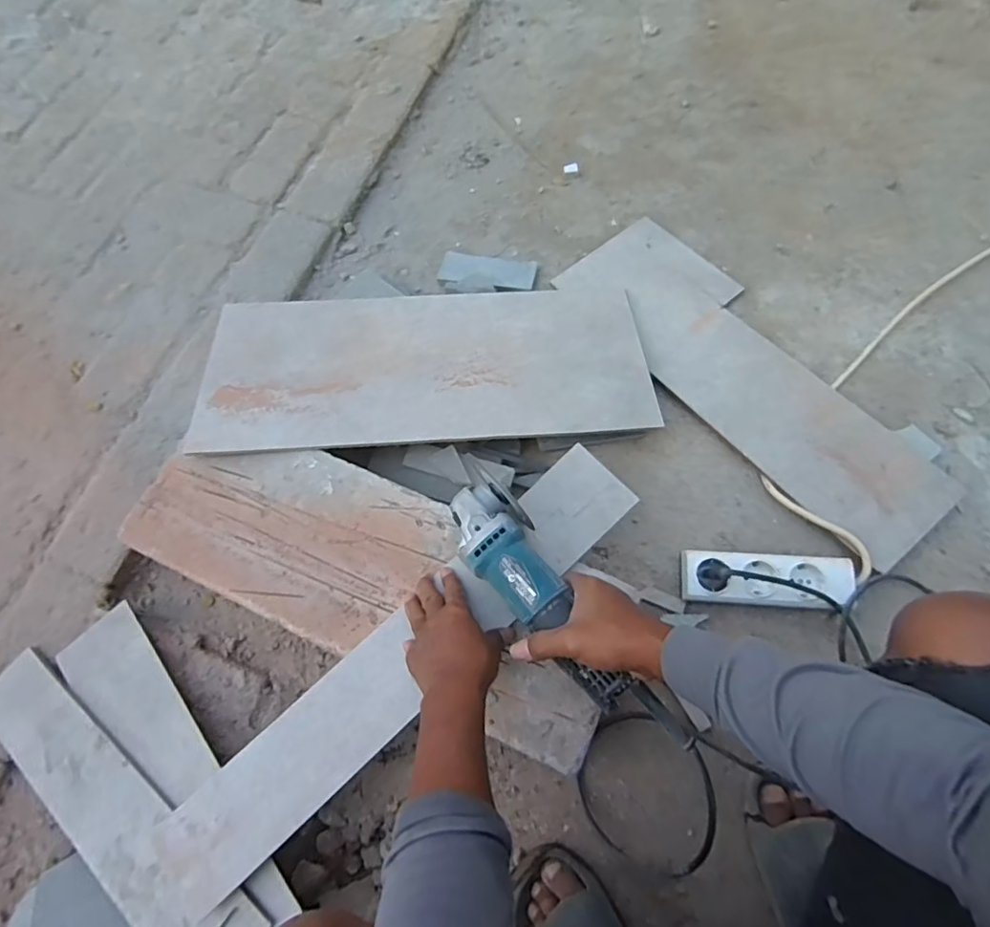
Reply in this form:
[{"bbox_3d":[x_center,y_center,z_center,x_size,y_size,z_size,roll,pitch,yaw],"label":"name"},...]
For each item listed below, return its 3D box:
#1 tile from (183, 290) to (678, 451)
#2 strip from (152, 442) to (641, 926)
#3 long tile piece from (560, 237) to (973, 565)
[{"bbox_3d":[-0.089,-0.141,0.742,0.583,0.015,0.259,-3,59,-3],"label":"tile"},{"bbox_3d":[-0.092,0.205,0.578,0.602,0.012,0.096,-41,72,-9],"label":"strip"},{"bbox_3d":[0.331,-0.125,0.752,0.160,0.016,0.582,-37,67,-9],"label":"long tile piece"}]

